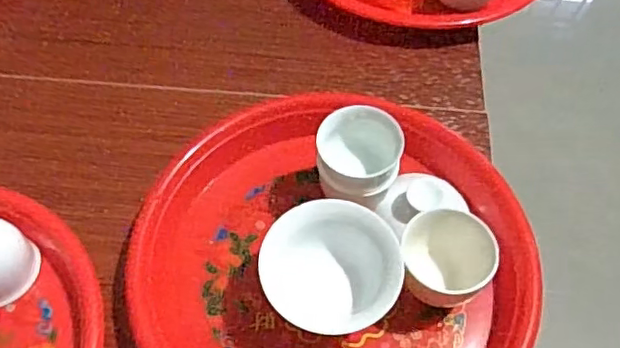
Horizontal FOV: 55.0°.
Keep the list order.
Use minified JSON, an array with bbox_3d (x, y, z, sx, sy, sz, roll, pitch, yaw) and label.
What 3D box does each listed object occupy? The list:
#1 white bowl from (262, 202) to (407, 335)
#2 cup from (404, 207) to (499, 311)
[{"bbox_3d":[0.012,0.065,0.372,0.081,0.051,0.080,0,57,-1],"label":"white bowl"},{"bbox_3d":[0.083,0.058,0.379,0.053,0.050,0.056,0,57,-1],"label":"cup"}]

